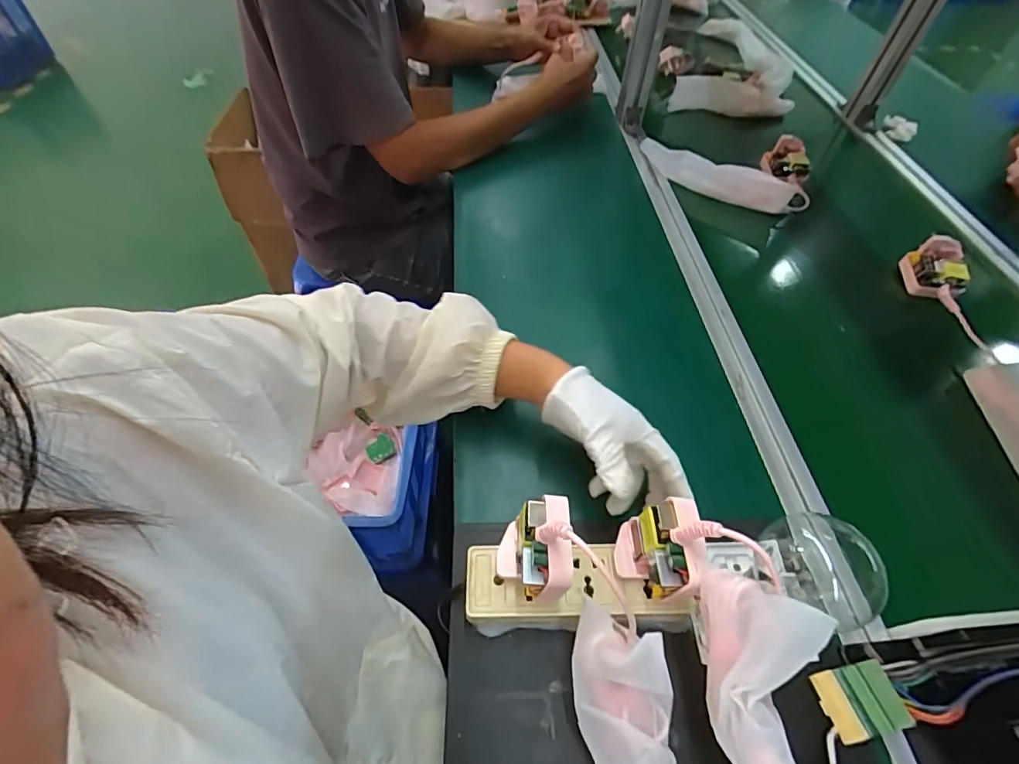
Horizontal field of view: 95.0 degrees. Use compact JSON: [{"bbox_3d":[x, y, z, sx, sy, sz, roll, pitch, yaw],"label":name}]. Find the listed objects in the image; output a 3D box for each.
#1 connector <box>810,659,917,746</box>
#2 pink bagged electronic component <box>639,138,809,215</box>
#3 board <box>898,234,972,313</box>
[{"bbox_3d":[0.246,0.223,0.328,0.046,0.010,0.041,-29,55,19],"label":"connector"},{"bbox_3d":[0.318,-0.317,0.708,0.264,0.044,0.065,28,56,17],"label":"pink bagged electronic component"},{"bbox_3d":[0.556,-0.147,0.603,0.080,0.021,0.089,39,85,19],"label":"board"}]

